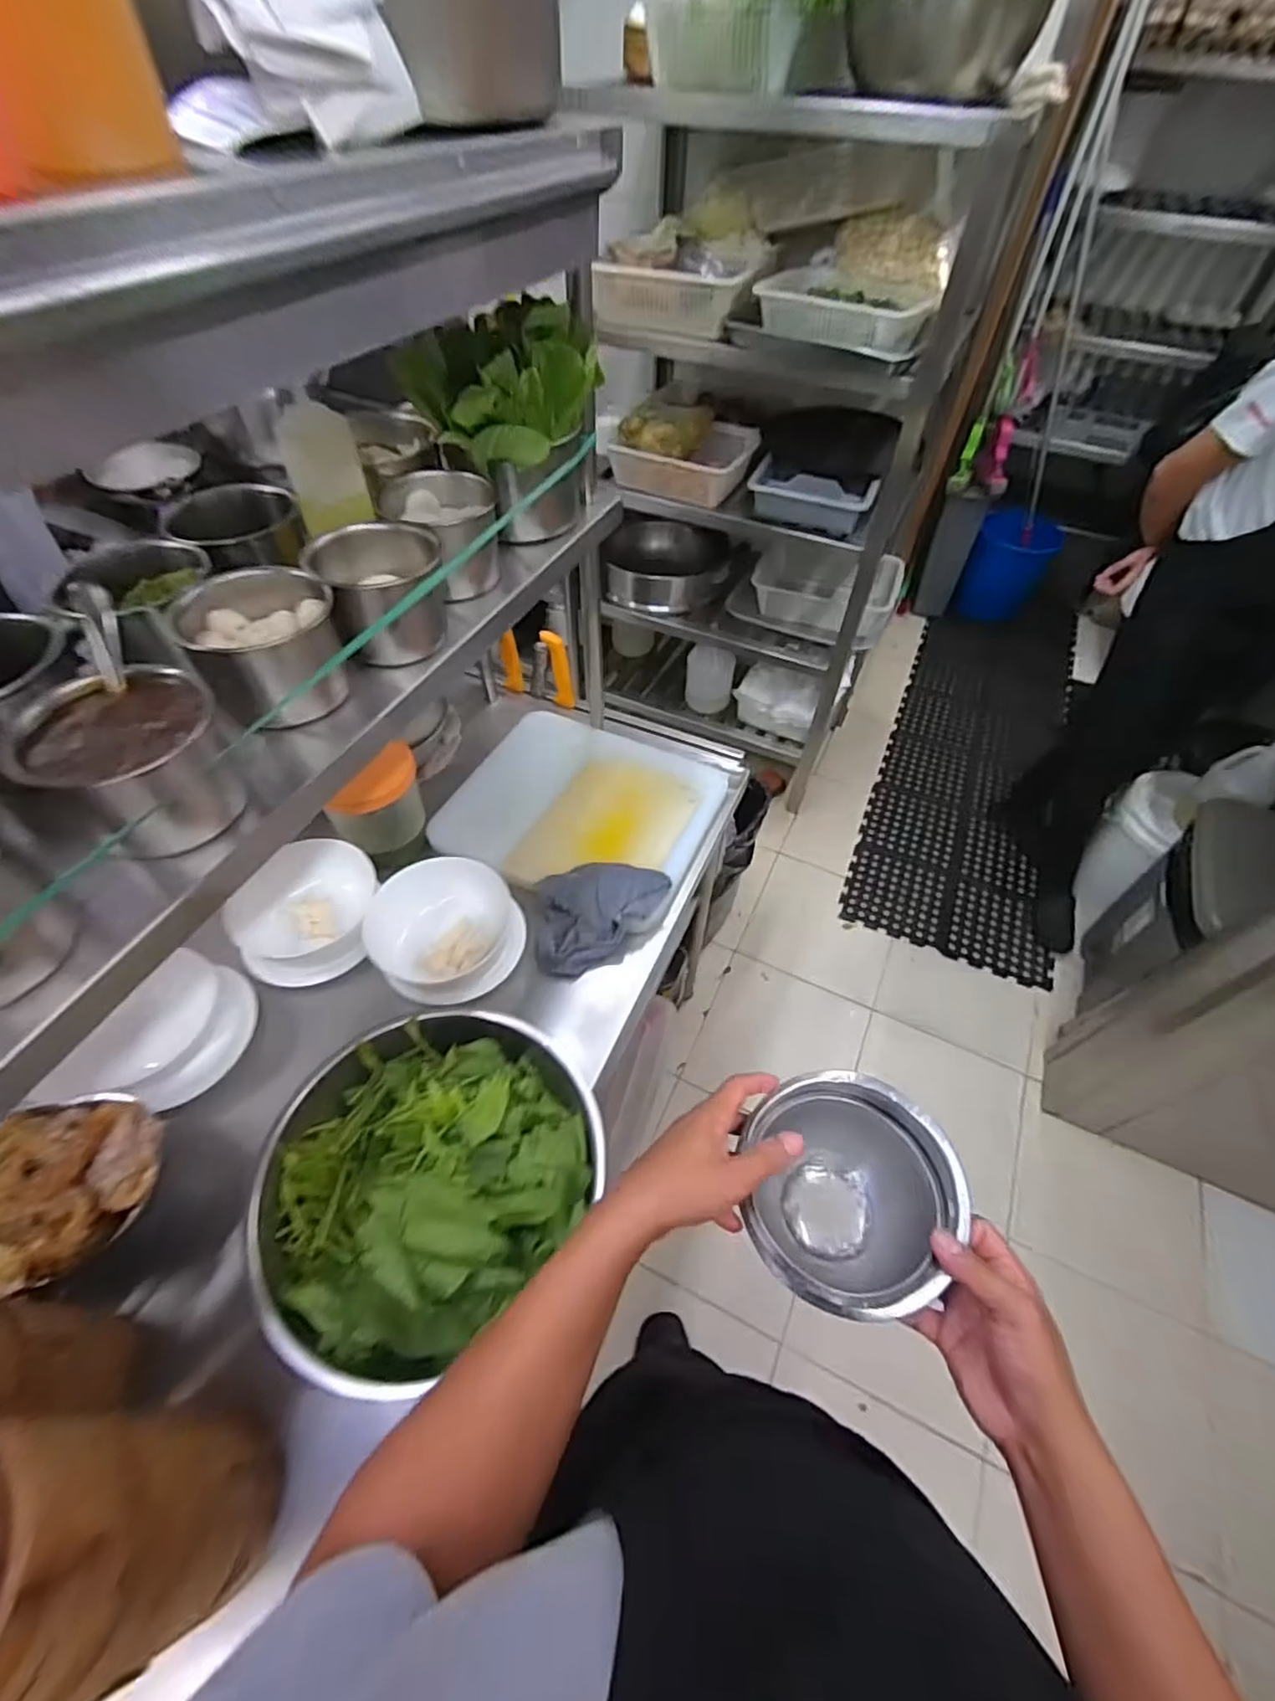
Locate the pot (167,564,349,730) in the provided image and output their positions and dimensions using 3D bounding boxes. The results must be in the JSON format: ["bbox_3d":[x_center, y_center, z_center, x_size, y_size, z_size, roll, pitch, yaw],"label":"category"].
[{"bbox_3d":[-0.328,-0.184,0.576,0.117,0.095,0.126,1,52,-1],"label":"pot"}]

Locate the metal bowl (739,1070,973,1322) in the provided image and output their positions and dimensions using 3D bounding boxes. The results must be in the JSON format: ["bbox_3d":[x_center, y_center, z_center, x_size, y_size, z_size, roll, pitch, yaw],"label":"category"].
[{"bbox_3d":[0.173,0.283,0.537,0.161,0.076,0.169,3,52,1],"label":"metal bowl"}]

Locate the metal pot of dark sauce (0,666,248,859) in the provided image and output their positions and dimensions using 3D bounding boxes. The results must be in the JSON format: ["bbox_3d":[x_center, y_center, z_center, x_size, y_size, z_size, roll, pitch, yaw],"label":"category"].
[{"bbox_3d":[-0.367,-0.064,0.478,0.097,0.099,0.113,28,57,19],"label":"metal pot of dark sauce"}]

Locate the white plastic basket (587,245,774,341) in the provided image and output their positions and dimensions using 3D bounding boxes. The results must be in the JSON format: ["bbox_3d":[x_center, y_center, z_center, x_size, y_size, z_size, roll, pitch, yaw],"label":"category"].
[{"bbox_3d":[0.101,-1.242,1.439,0.343,0.112,0.216,17,54,11],"label":"white plastic basket"}]

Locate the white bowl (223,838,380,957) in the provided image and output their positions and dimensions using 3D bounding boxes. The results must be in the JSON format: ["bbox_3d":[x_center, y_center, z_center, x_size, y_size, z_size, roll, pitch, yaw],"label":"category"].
[{"bbox_3d":[-0.463,0.076,0.905,0.175,0.085,0.165,1,52,-1],"label":"white bowl"}]

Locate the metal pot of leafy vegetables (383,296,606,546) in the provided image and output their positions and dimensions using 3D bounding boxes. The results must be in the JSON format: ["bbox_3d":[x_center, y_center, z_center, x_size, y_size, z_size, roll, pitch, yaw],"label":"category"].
[{"bbox_3d":[-0.144,-0.477,0.737,0.137,0.228,0.172,24,55,16],"label":"metal pot of leafy vegetables"}]

